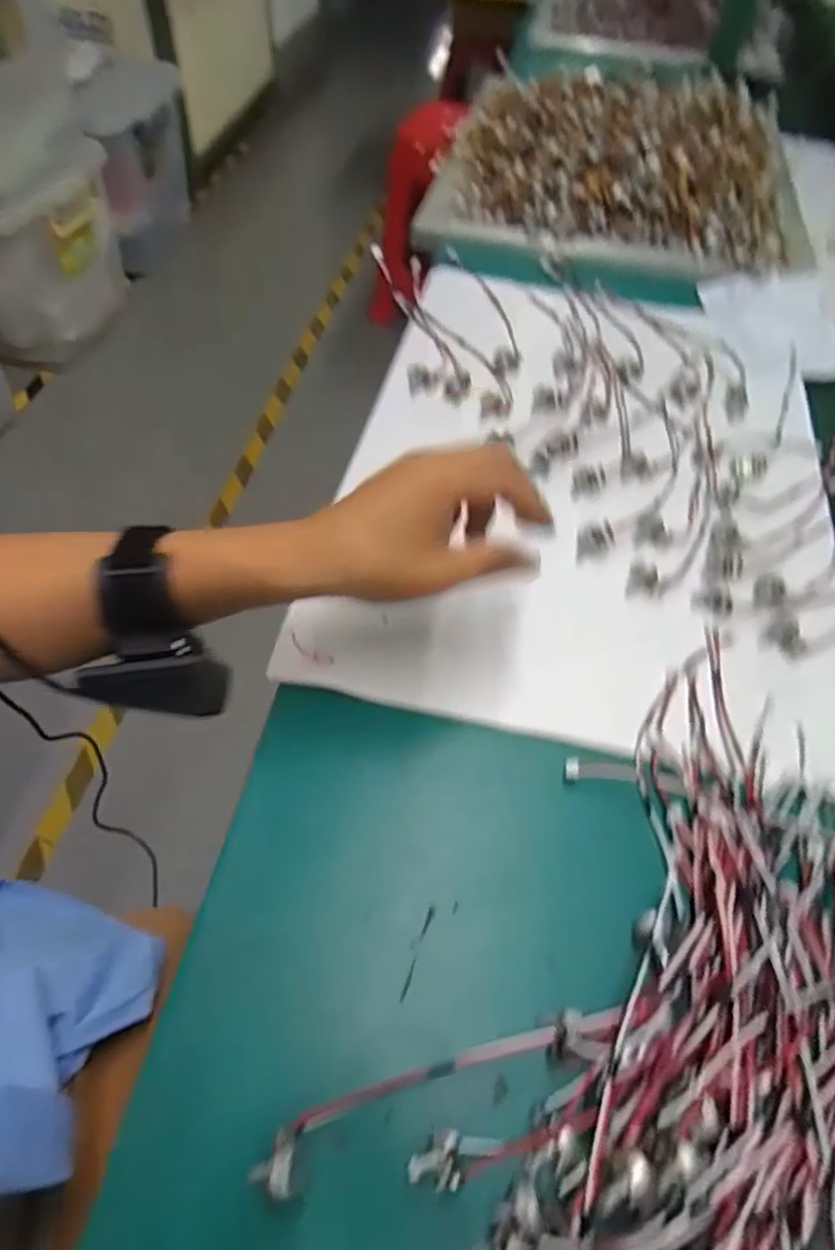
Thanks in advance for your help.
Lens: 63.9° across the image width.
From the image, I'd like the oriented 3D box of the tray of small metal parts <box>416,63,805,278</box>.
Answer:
[{"bbox_3d":[0.230,-0.534,0.765,0.396,0.076,0.362,12,55,6],"label":"tray of small metal parts"}]

